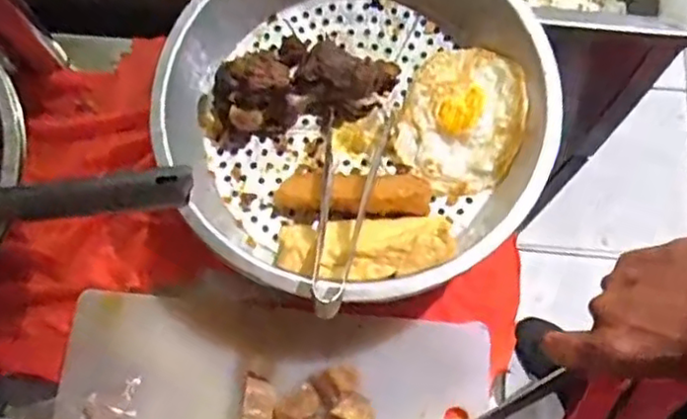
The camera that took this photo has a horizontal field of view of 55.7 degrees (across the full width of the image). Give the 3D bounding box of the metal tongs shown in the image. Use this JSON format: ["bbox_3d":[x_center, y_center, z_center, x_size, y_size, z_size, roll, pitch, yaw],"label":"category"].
[{"bbox_3d":[-0.001,-0.004,0.434,0.045,0.022,0.172,11,49,2],"label":"metal tongs"}]

